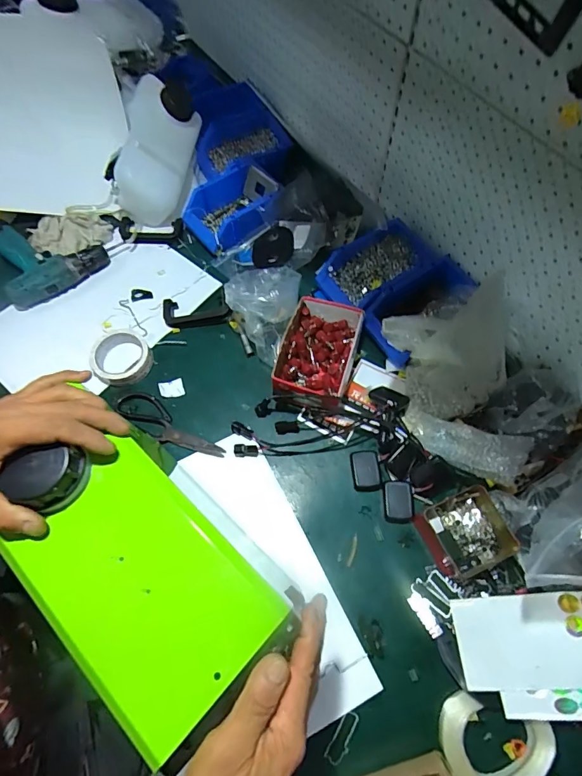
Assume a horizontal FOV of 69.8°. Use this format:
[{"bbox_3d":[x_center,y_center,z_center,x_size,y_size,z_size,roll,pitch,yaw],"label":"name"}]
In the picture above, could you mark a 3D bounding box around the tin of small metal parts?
[{"bbox_3d":[0.245,0.200,0.582,0.116,0.038,0.103,-21,66,-9],"label":"tin of small metal parts"}]

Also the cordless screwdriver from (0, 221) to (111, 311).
[{"bbox_3d":[-0.461,-0.257,0.804,0.189,0.062,0.200,-24,67,-10],"label":"cordless screwdriver"}]

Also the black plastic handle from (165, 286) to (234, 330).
[{"bbox_3d":[-0.171,-0.141,0.761,0.117,0.022,0.069,-11,65,-4],"label":"black plastic handle"}]

